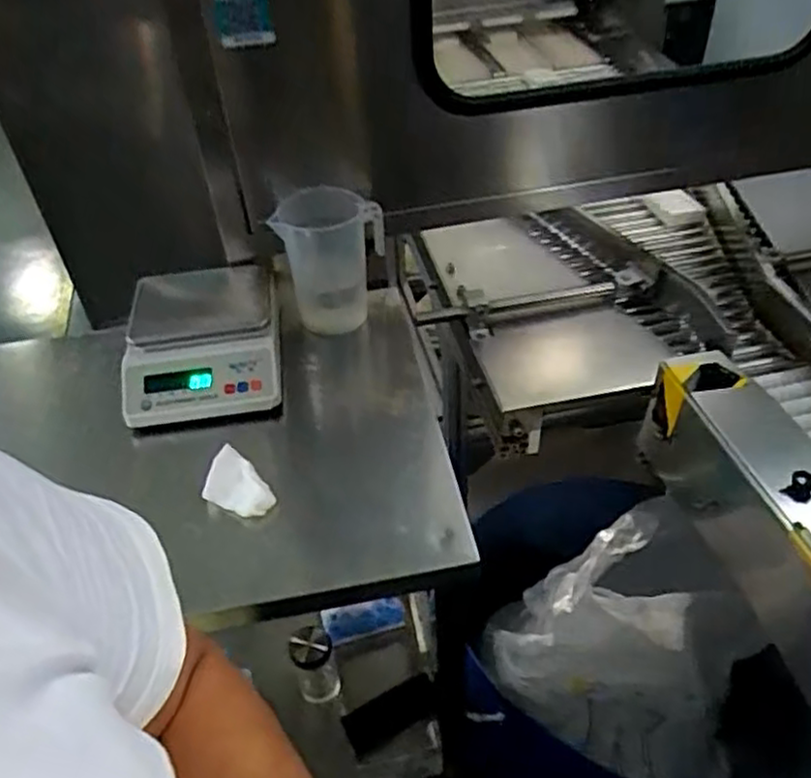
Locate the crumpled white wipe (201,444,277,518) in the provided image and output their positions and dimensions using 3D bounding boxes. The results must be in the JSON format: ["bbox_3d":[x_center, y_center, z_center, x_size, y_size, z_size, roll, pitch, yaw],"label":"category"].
[{"bbox_3d":[-0.182,0.107,0.808,0.093,0.024,0.057,21,48,24],"label":"crumpled white wipe"}]

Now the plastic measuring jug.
[{"bbox_3d":[-0.103,-0.182,1.028,0.139,0.169,0.104,1,43,6],"label":"plastic measuring jug"}]

